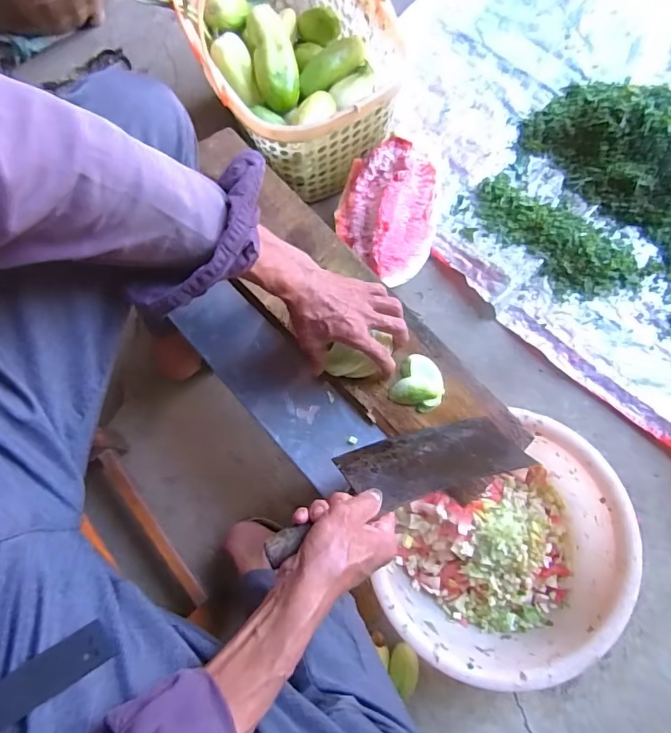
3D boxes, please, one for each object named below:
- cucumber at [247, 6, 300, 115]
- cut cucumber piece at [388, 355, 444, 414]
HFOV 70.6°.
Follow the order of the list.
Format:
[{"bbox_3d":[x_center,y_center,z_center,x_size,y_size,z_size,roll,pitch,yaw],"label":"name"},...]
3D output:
[{"bbox_3d":[-0.106,-0.540,0.811,0.072,0.063,0.187,-11,78,0],"label":"cucumber"},{"bbox_3d":[0.109,0.021,0.603,0.060,0.017,0.067,24,79,7],"label":"cut cucumber piece"}]

